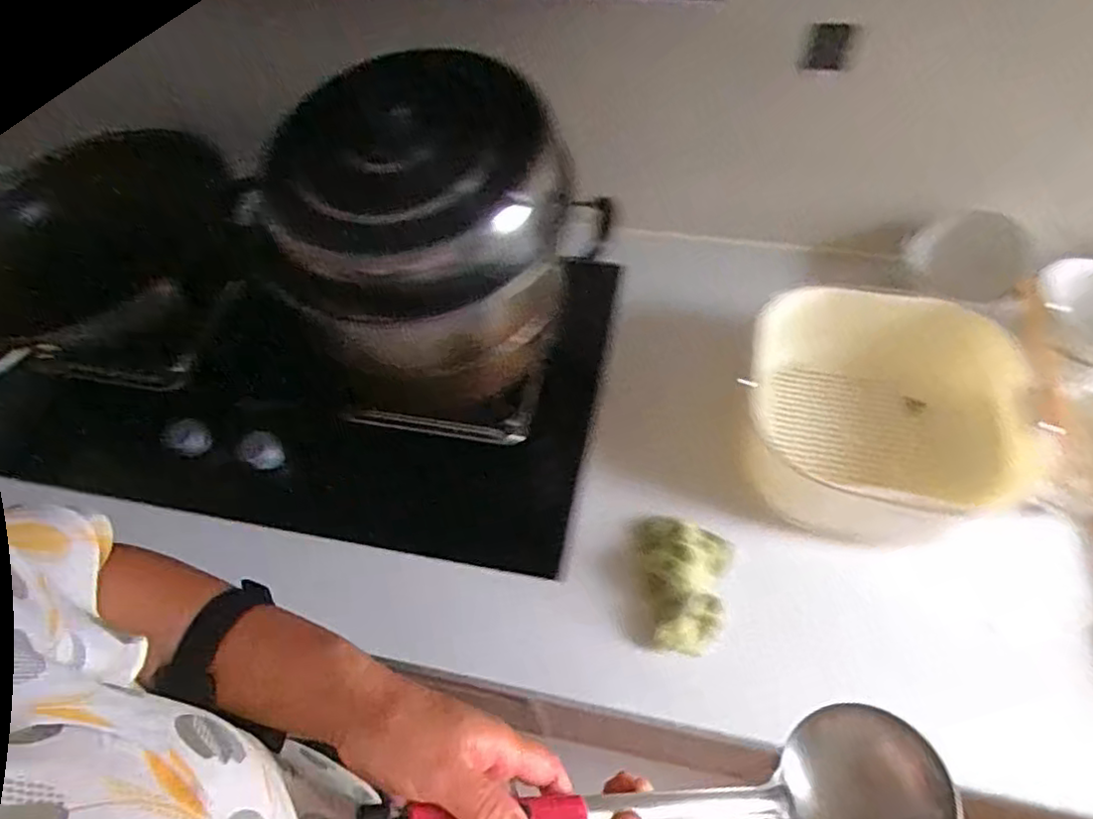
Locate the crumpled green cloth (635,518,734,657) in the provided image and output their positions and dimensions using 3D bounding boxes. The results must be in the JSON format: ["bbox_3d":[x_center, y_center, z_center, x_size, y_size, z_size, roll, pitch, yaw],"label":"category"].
[{"bbox_3d":[0.129,0.167,0.615,0.091,0.037,0.124,12,58,11],"label":"crumpled green cloth"}]

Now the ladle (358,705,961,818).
[{"bbox_3d":[0.068,0.225,0.358,0.332,0.059,0.088,4,56,-14],"label":"ladle"}]

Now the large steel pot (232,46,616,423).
[{"bbox_3d":[-0.131,-0.159,0.677,0.268,0.308,0.303,-36,62,-18],"label":"large steel pot"}]

